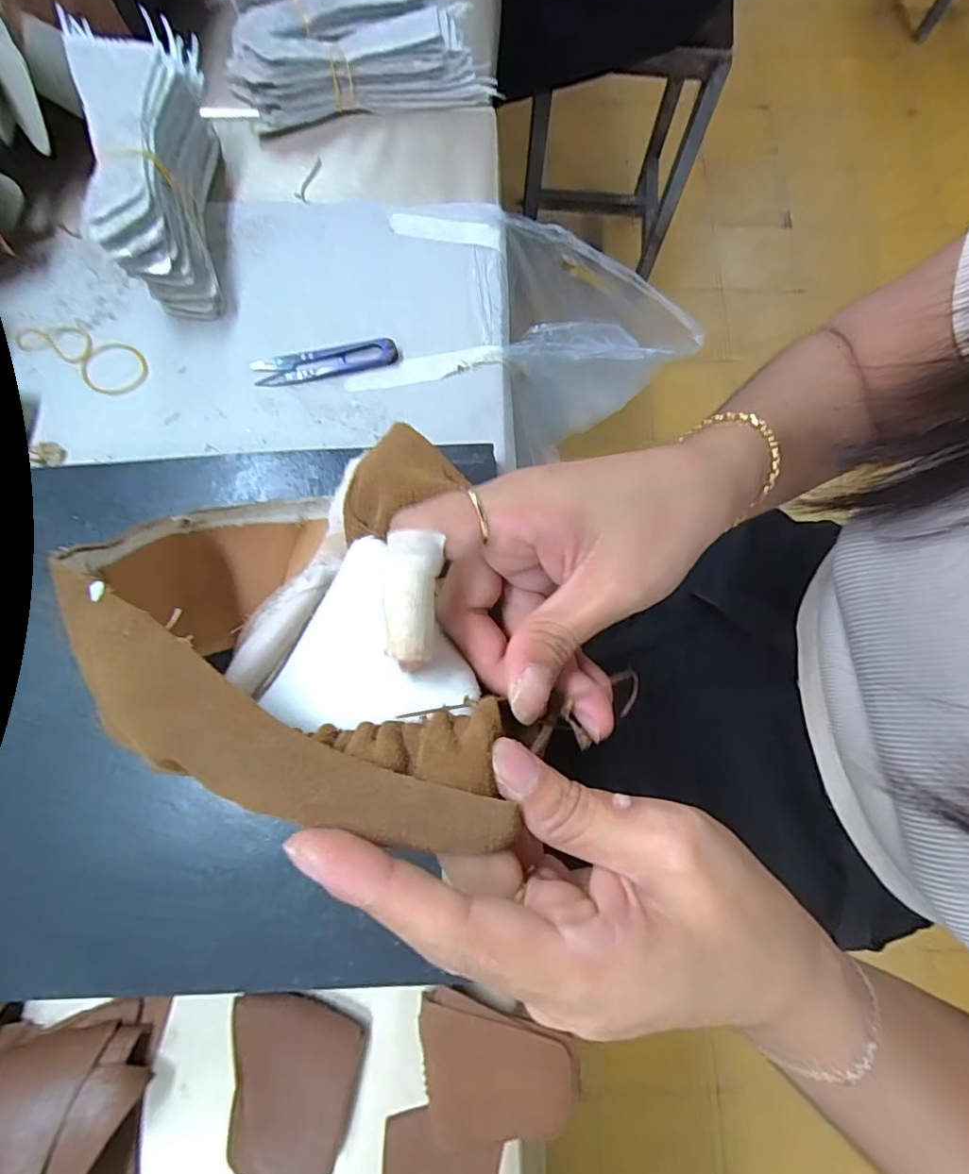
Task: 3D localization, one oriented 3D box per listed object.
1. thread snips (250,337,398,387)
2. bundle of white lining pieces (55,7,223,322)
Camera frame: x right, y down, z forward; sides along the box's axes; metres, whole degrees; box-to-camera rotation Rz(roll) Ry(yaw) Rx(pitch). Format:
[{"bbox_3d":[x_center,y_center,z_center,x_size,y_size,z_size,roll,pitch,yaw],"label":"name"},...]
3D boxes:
[{"bbox_3d":[-0.115,-0.162,0.395,0.102,0.009,0.025,-8,76,-3],"label":"thread snips"},{"bbox_3d":[-0.234,-0.298,0.395,0.071,0.075,0.195,-12,76,-4],"label":"bundle of white lining pieces"}]

